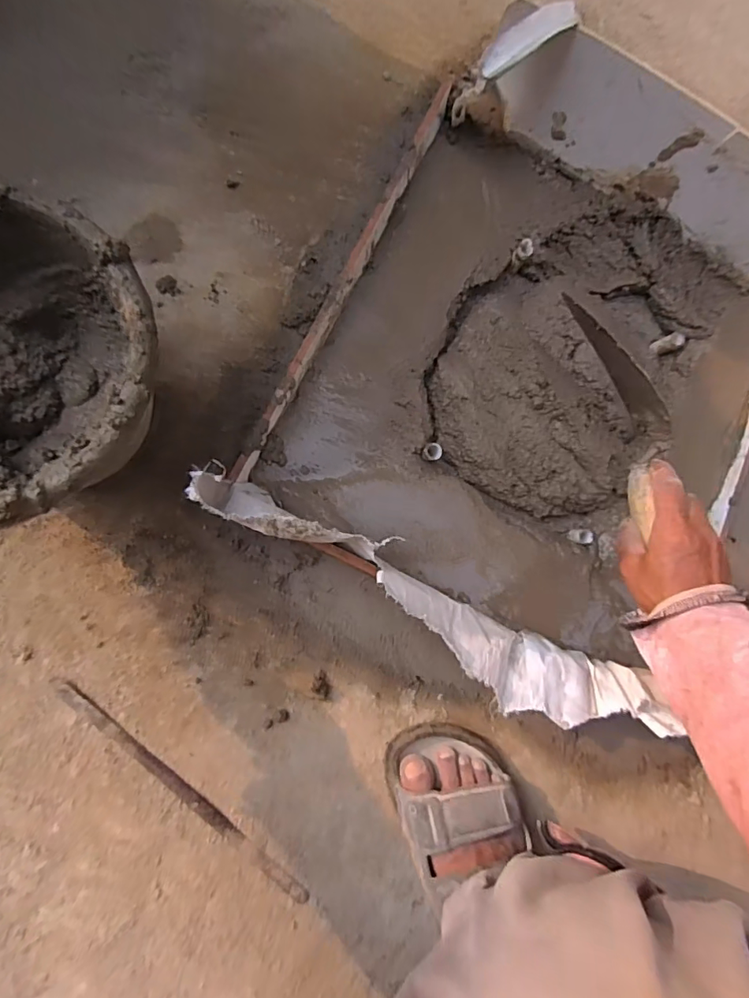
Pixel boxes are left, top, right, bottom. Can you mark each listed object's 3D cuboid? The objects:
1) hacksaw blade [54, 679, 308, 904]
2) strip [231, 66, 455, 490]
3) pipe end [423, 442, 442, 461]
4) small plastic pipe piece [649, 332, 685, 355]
[{"bbox_3d":[-0.176,0.270,0.457,0.301,0.007,0.013,43,82,-2],"label":"hacksaw blade"},{"bbox_3d":[-0.028,-0.227,0.507,0.015,0.029,0.467,27,83,-4],"label":"strip"},{"bbox_3d":[0.061,-0.050,0.525,0.020,0.006,0.018,-28,89,-8],"label":"pipe end"},{"bbox_3d":[0.350,-0.185,0.591,0.012,0.038,0.017,-11,87,-31],"label":"small plastic pipe piece"}]

